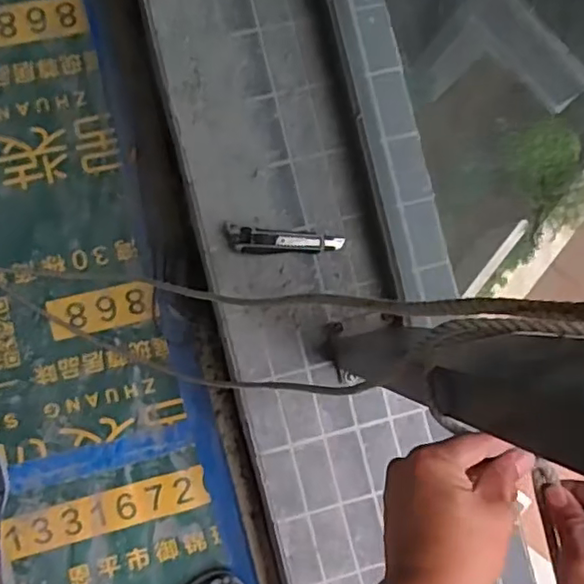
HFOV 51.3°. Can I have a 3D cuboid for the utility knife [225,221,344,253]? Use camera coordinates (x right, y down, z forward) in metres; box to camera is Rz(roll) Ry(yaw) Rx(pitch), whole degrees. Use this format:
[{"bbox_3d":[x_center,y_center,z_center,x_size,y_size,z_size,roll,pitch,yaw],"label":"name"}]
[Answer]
[{"bbox_3d":[-0.012,-0.069,0.870,0.166,0.025,0.040,8,87,-7],"label":"utility knife"}]

